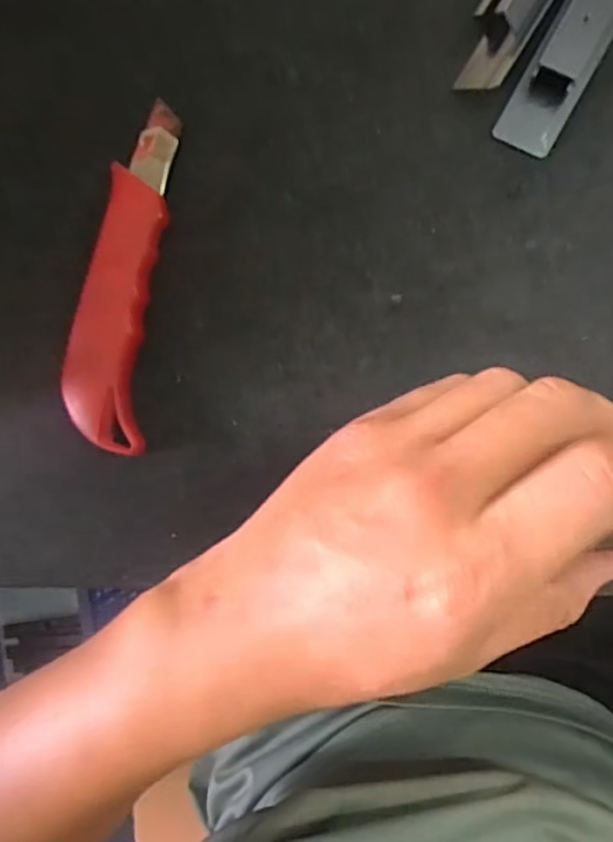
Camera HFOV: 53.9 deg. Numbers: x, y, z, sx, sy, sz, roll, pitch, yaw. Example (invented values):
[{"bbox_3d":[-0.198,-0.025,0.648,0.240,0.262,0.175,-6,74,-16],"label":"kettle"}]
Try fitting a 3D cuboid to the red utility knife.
[{"bbox_3d":[-0.088,-0.068,0.285,0.037,0.015,0.162,6,91,8],"label":"red utility knife"}]

